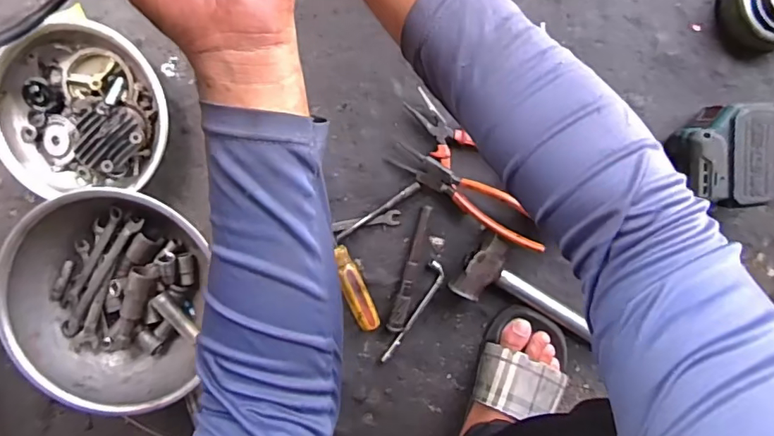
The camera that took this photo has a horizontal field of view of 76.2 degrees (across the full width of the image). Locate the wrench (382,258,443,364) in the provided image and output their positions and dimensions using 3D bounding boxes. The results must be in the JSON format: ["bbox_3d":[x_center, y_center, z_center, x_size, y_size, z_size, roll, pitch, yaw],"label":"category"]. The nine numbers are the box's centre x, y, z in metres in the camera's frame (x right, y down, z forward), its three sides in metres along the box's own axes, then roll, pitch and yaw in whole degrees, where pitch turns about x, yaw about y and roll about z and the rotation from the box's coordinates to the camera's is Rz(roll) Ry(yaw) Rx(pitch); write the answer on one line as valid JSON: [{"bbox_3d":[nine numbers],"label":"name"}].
[{"bbox_3d":[0.036,0.126,0.645,0.022,0.007,0.152,26,99,-4],"label":"wrench"}]

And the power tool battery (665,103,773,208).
[{"bbox_3d":[0.380,-0.071,0.566,0.092,0.080,0.111,-9,99,2],"label":"power tool battery"}]

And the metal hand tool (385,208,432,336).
[{"bbox_3d":[0.032,0.068,0.635,0.021,0.012,0.169,16,99,-2],"label":"metal hand tool"}]

